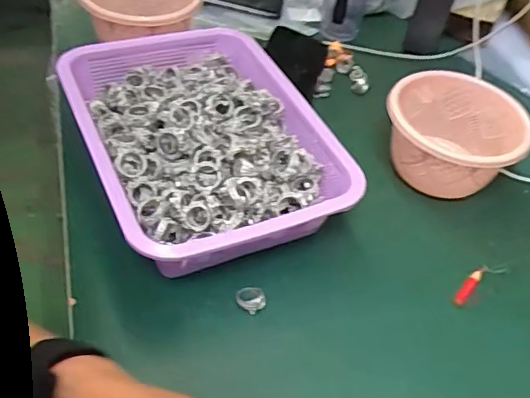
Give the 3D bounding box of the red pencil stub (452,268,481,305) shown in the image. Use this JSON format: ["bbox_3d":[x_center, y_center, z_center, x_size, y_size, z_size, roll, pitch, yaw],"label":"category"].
[{"bbox_3d":[0.196,0.083,0.536,0.010,0.006,0.056,34,52,24],"label":"red pencil stub"}]

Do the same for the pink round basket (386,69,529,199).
[{"bbox_3d":[0.204,-0.063,0.619,0.144,0.089,0.138,3,47,-3],"label":"pink round basket"}]

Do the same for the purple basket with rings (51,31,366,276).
[{"bbox_3d":[-0.060,-0.052,0.574,0.232,0.090,0.301,-18,51,-21],"label":"purple basket with rings"}]

